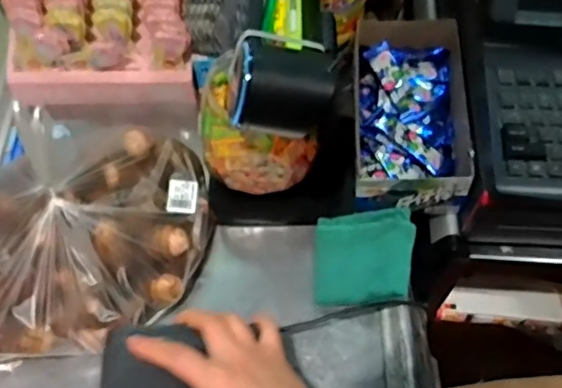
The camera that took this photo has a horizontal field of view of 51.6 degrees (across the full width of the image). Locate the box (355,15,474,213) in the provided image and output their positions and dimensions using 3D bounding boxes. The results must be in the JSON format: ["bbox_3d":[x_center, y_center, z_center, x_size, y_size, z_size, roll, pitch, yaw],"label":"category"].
[{"bbox_3d":[0.152,-0.103,0.703,0.124,0.070,0.256,4,61,2],"label":"box"}]

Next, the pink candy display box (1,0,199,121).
[{"bbox_3d":[-0.231,-0.220,0.755,0.237,0.155,0.175,-1,60,0],"label":"pink candy display box"}]

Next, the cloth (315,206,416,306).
[{"bbox_3d":[0.090,0.068,0.641,0.108,0.012,0.107,-9,52,19],"label":"cloth"}]

